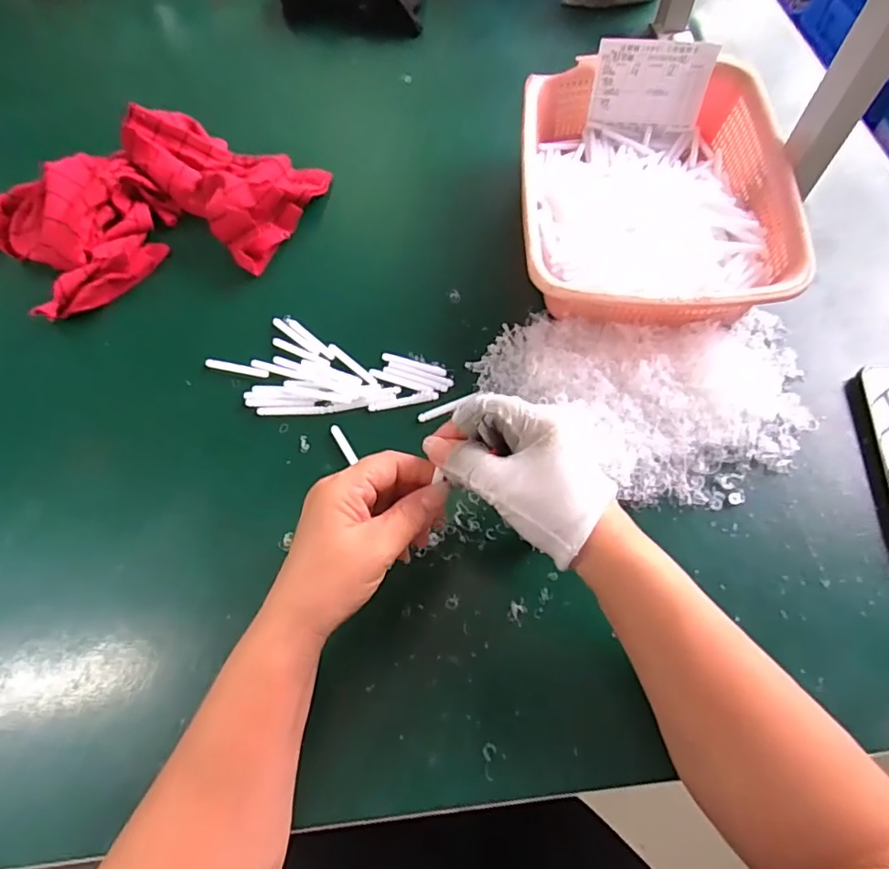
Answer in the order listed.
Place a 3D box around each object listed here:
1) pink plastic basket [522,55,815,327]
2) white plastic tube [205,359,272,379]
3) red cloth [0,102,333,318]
[{"bbox_3d":[0.178,-0.216,0.489,0.214,0.069,0.273,1,65,4],"label":"pink plastic basket"},{"bbox_3d":[-0.184,-0.058,0.482,0.059,0.005,0.009,12,66,8],"label":"white plastic tube"},{"bbox_3d":[-0.275,-0.226,0.535,0.298,0.051,0.213,-38,69,-14],"label":"red cloth"}]

